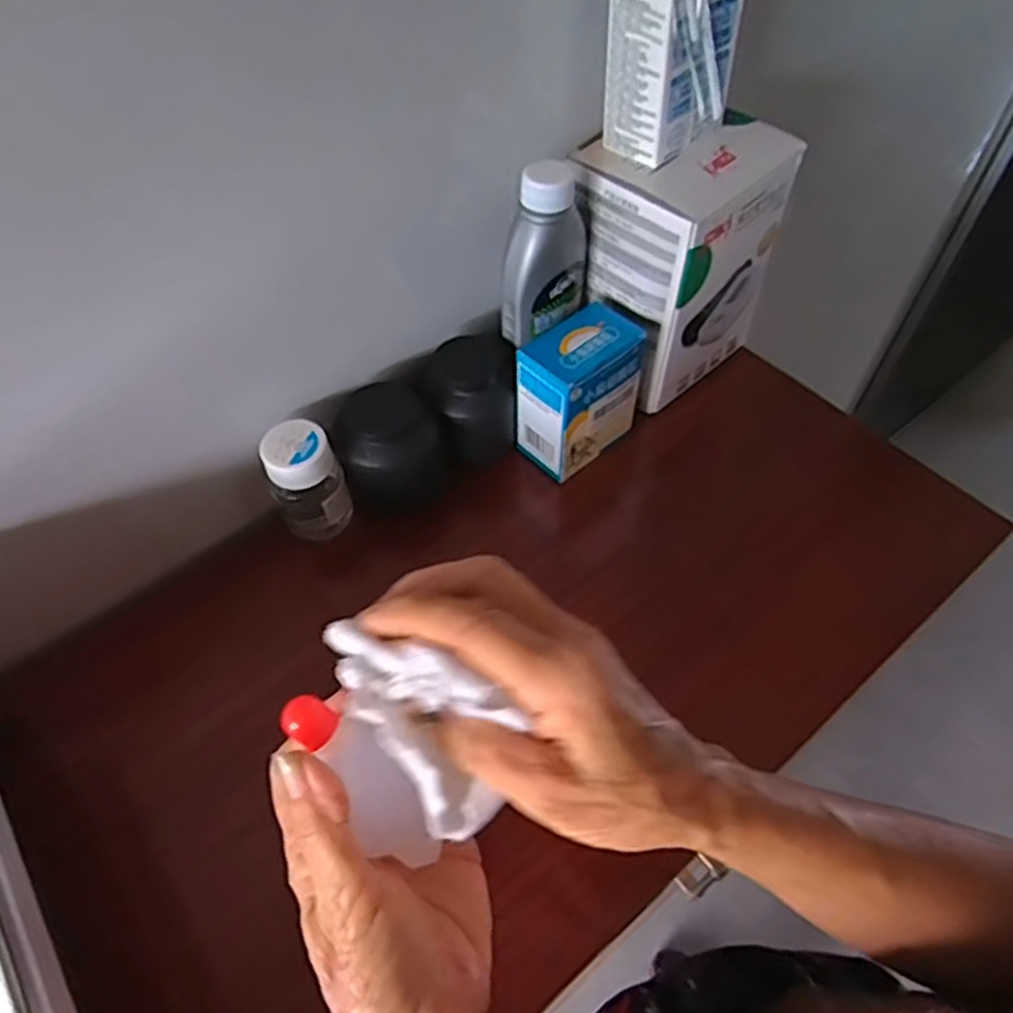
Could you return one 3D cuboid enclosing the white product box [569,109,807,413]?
[{"bbox_3d":[0.111,-0.169,0.517,0.113,0.156,0.098,-37,63,-23],"label":"white product box"}]

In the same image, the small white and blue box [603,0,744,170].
[{"bbox_3d":[0.092,-0.256,0.419,0.060,0.105,0.045,-33,61,-21],"label":"small white and blue box"}]

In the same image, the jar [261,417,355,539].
[{"bbox_3d":[-0.121,-0.013,0.470,0.040,0.079,0.034,-4,55,-3],"label":"jar"}]

